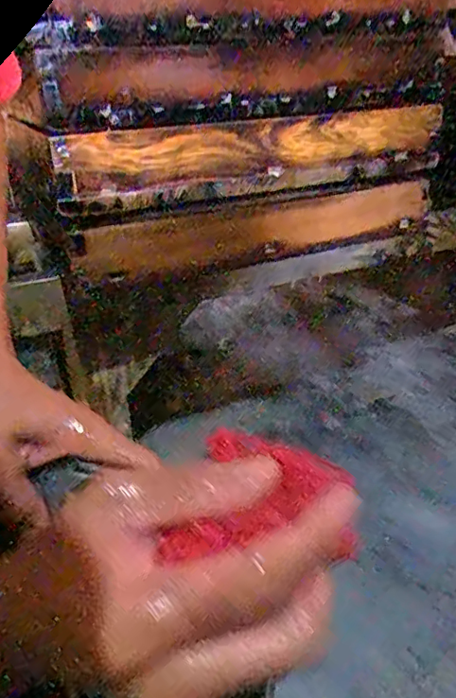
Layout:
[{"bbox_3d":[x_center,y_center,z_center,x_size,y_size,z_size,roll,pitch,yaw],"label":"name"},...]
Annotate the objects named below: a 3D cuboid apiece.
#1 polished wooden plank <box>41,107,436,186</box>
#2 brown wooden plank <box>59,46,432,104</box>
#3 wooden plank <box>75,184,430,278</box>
[{"bbox_3d":[0.045,-0.255,0.678,0.502,0.060,0.030,-12,31,-19],"label":"polished wooden plank"},{"bbox_3d":[0.035,-0.330,0.644,0.451,0.050,0.021,-11,31,-17],"label":"brown wooden plank"},{"bbox_3d":[0.060,-0.167,0.740,0.519,0.065,0.012,-13,31,-21],"label":"wooden plank"}]

